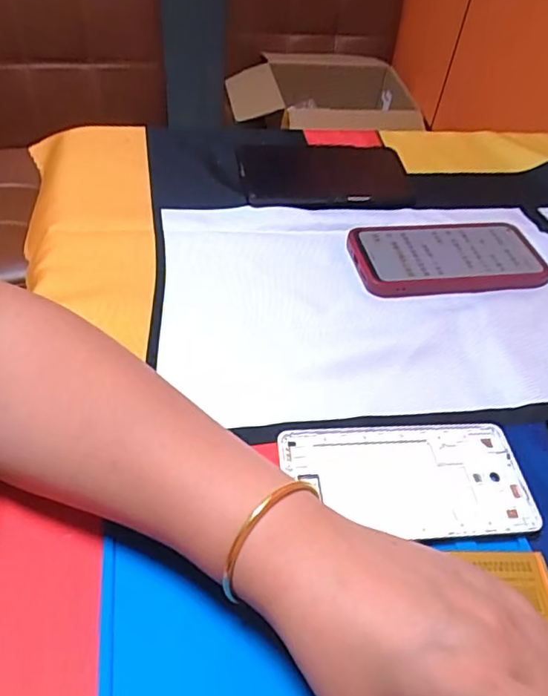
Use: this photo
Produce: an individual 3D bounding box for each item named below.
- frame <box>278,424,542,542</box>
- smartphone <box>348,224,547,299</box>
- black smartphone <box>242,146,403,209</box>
[{"bbox_3d":[0.078,0.077,0.330,0.139,0.006,0.074,-2,48,-8],"label":"frame"},{"bbox_3d":[0.148,-0.079,0.478,0.162,0.014,0.078,-6,48,-12],"label":"smartphone"},{"bbox_3d":[0.050,-0.167,0.541,0.159,0.011,0.081,0,62,-10],"label":"black smartphone"}]

